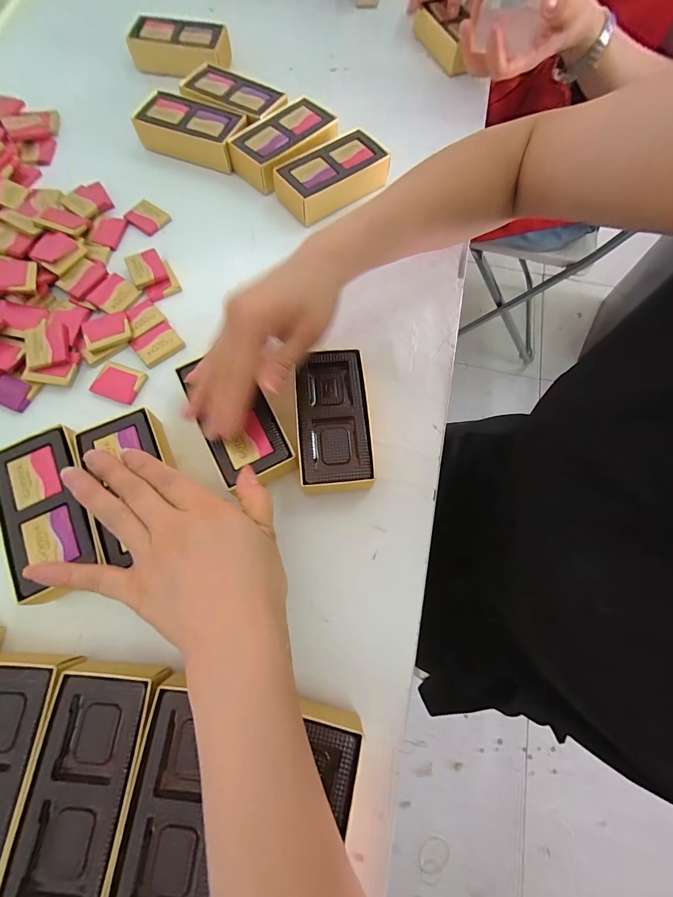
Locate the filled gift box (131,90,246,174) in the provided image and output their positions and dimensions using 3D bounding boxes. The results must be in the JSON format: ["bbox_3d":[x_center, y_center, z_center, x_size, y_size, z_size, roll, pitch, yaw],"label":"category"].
[{"bbox_3d":[-0.162,-0.361,0.402,0.111,0.034,0.057,17,72,5],"label":"filled gift box"}]

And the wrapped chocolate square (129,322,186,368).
[{"bbox_3d":[-0.165,-0.096,0.323,0.038,0.005,0.034,-38,75,-12],"label":"wrapped chocolate square"}]

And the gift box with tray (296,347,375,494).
[{"bbox_3d":[-0.002,-0.021,0.289,0.056,0.033,0.119,-4,71,-2],"label":"gift box with tray"}]

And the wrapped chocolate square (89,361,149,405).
[{"bbox_3d":[-0.192,-0.058,0.311,0.040,0.004,0.033,21,72,7],"label":"wrapped chocolate square"}]

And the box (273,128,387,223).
[{"bbox_3d":[-0.004,-0.291,0.384,0.121,0.036,0.066,-36,75,-12],"label":"box"}]

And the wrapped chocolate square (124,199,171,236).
[{"bbox_3d":[-0.202,-0.247,0.375,0.037,0.005,0.031,34,74,11],"label":"wrapped chocolate square"}]

